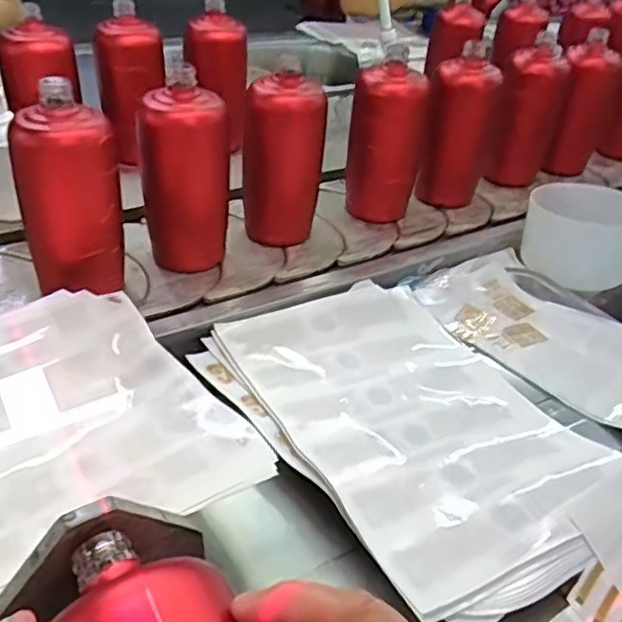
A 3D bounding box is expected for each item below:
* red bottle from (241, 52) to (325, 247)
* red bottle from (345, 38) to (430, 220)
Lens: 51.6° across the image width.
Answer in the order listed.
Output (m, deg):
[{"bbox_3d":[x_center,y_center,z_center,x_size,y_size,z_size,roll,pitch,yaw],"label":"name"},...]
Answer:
[{"bbox_3d":[-0.030,-0.161,0.685,0.065,0.177,0.065,29,42,28],"label":"red bottle"},{"bbox_3d":[0.089,-0.201,0.761,0.085,0.178,0.074,12,36,9],"label":"red bottle"}]

